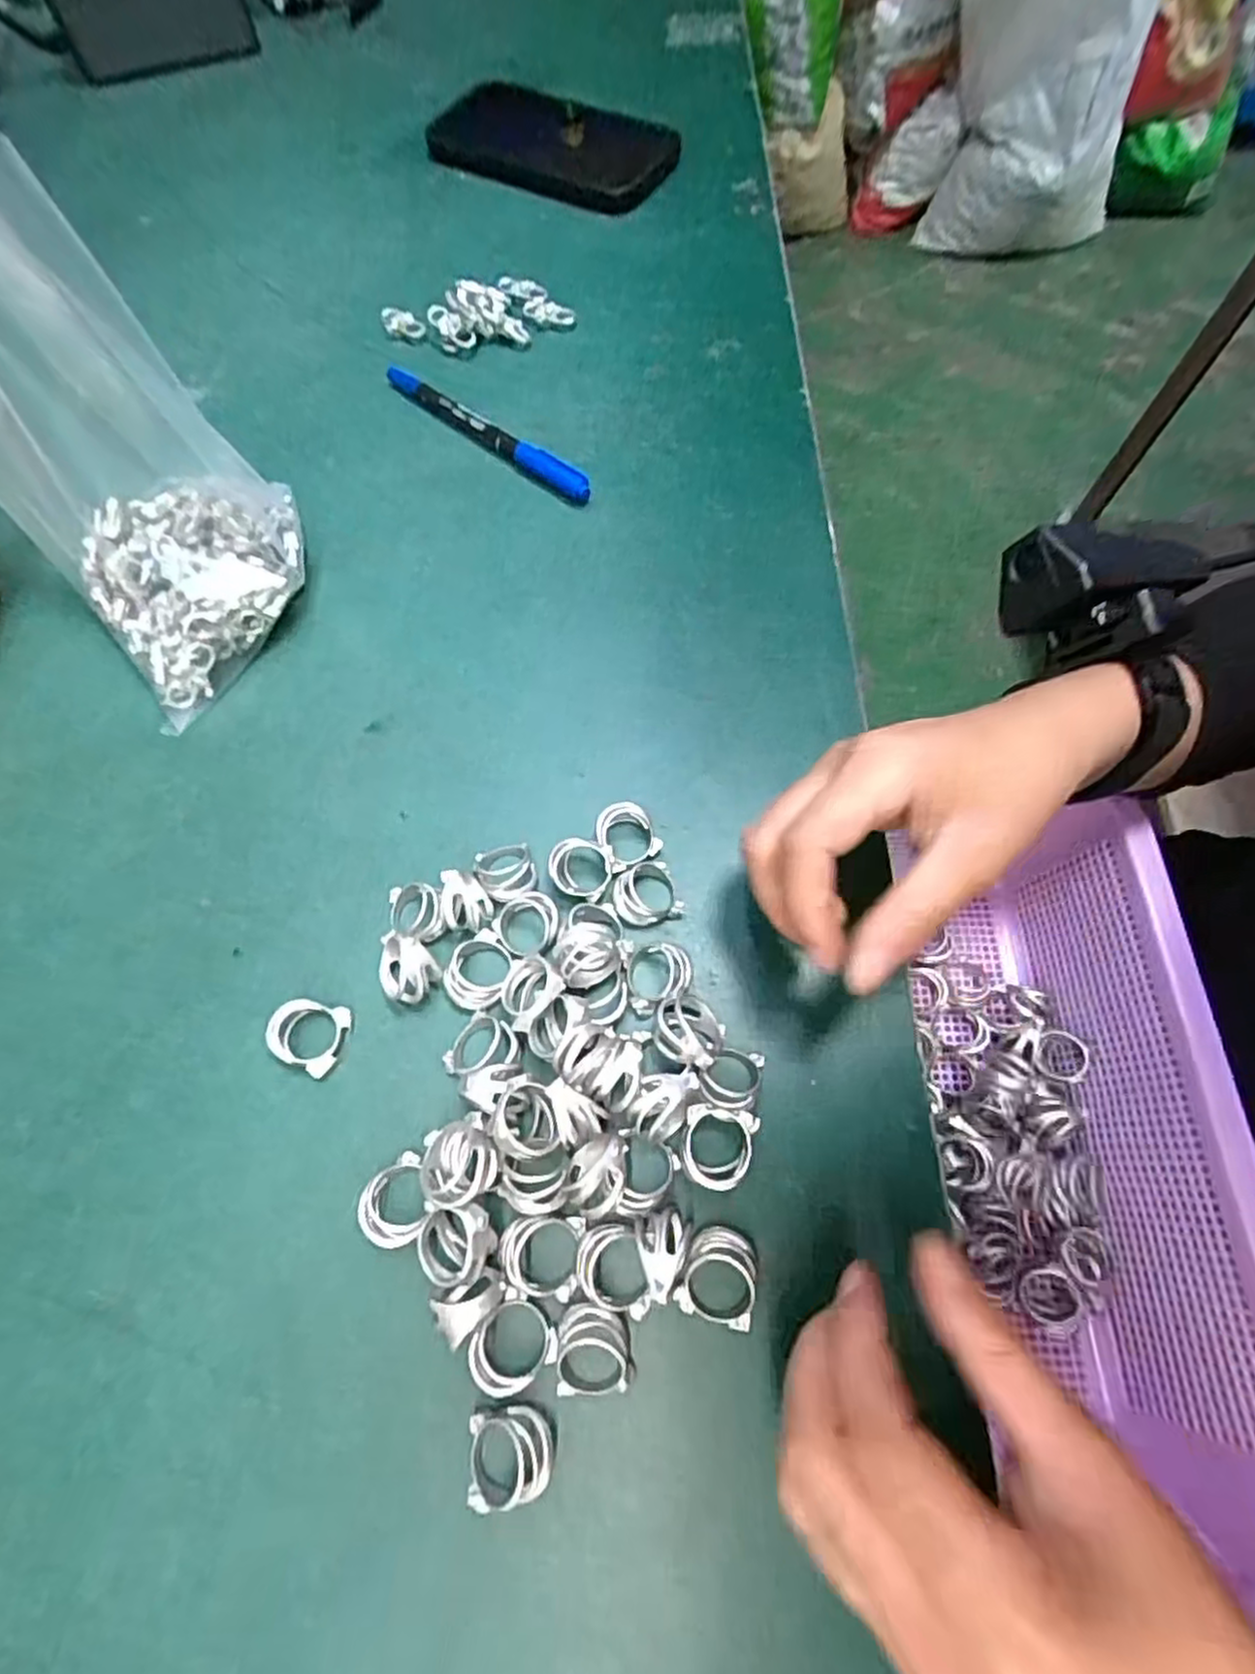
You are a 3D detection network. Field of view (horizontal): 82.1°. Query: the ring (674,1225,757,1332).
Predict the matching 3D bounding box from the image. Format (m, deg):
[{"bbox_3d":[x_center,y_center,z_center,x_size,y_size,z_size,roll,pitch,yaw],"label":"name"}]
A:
[{"bbox_3d":[0.028,0.133,0.219,0.022,0.010,0.025,16,68,7],"label":"ring"}]

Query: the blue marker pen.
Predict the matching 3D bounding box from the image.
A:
[{"bbox_3d":[-0.073,-0.208,0.370,0.137,0.009,0.013,36,72,14],"label":"blue marker pen"}]

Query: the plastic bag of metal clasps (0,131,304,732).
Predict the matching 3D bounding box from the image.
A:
[{"bbox_3d":[-0.204,-0.156,0.276,0.094,0.145,0.133,-42,73,-16],"label":"plastic bag of metal clasps"}]

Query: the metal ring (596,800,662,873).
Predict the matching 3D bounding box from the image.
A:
[{"bbox_3d":[-0.001,-0.001,0.278,0.022,0.015,0.023,0,67,0],"label":"metal ring"}]

